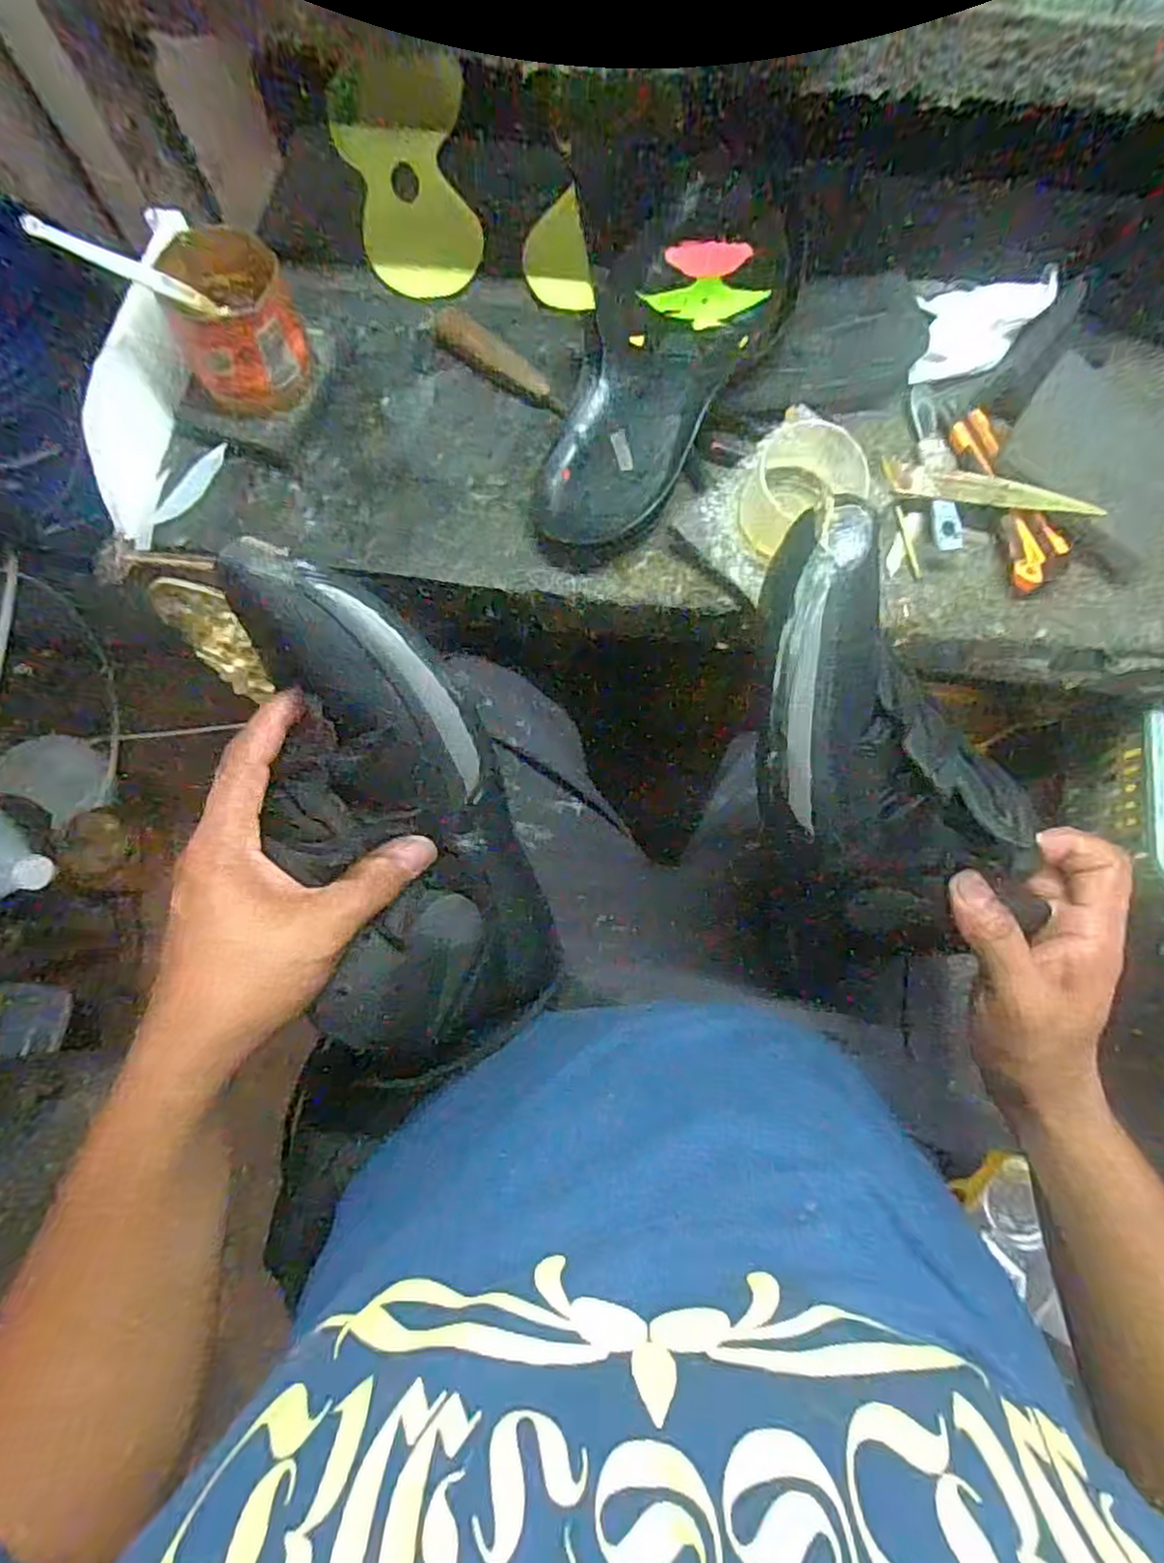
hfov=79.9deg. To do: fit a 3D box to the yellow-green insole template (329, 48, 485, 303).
[{"bbox_3d":[-0.147,-0.504,0.572,0.108,0.030,0.234,-7,74,-3],"label":"yellow-green insole template"}]

